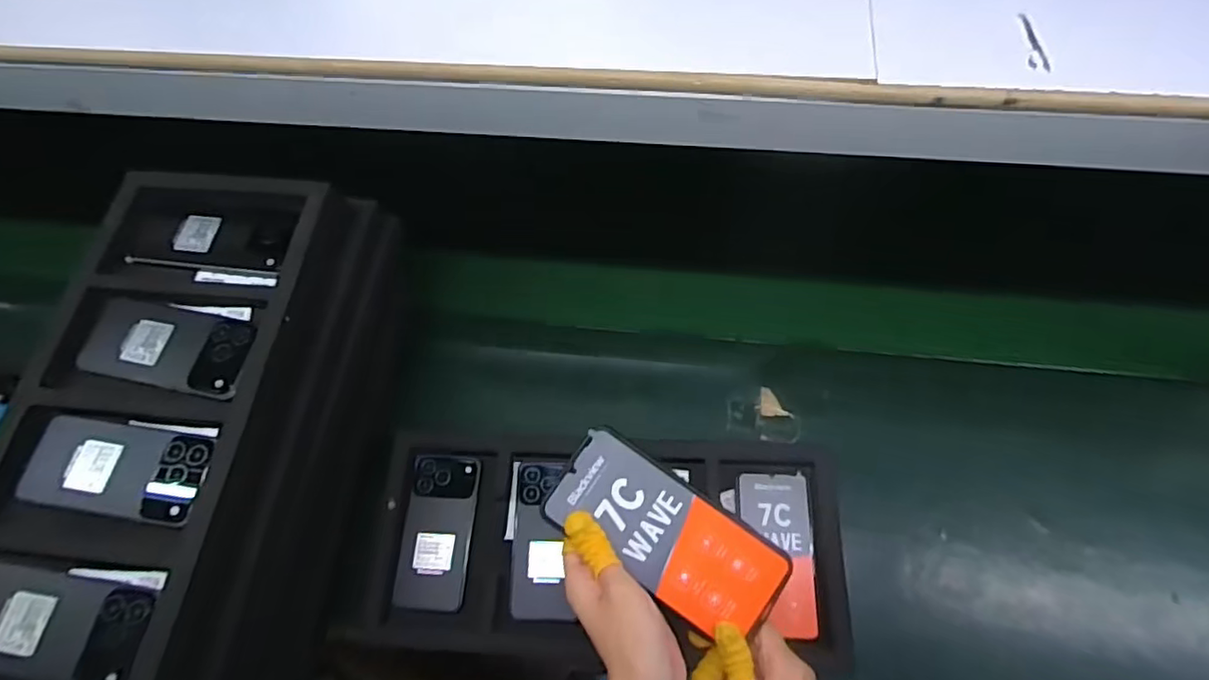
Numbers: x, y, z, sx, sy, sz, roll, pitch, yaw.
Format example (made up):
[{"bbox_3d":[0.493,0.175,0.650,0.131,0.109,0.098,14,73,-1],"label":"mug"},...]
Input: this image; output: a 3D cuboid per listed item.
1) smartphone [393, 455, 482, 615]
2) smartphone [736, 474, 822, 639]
[{"bbox_3d":[-0.177,0.203,0.657,0.072,0.015,0.156,2,65,4],"label":"smartphone"},{"bbox_3d":[0.178,0.218,0.631,0.071,0.010,0.157,1,65,4],"label":"smartphone"}]

